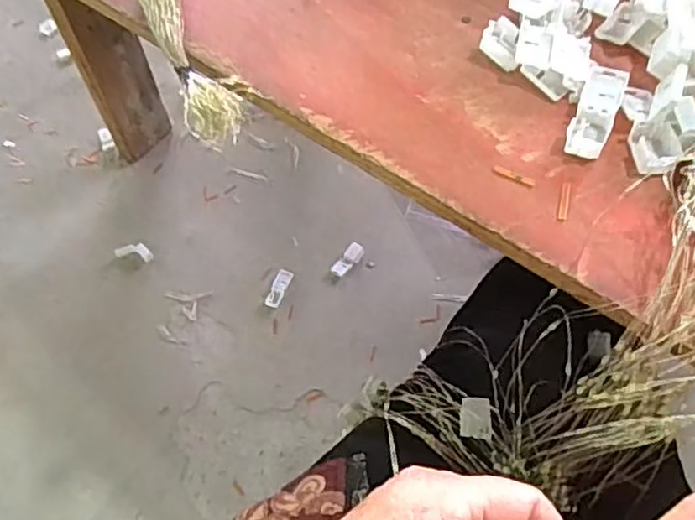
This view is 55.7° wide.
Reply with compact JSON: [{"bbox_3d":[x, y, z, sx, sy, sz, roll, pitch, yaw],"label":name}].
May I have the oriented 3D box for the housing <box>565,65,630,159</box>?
[{"bbox_3d":[0.128,-0.077,0.339,0.019,0.009,0.057,22,63,14],"label":"housing"}]

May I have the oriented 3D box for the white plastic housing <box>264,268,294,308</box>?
[{"bbox_3d":[-0.094,0.039,0.901,0.021,0.007,0.056,21,63,12],"label":"white plastic housing"}]

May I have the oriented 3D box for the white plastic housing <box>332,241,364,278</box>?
[{"bbox_3d":[0.001,0.000,0.920,0.024,0.009,0.055,33,66,17],"label":"white plastic housing"}]

